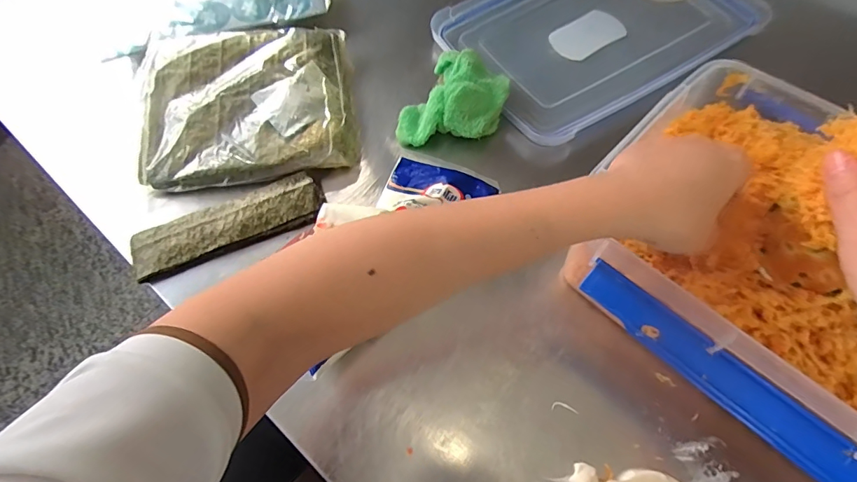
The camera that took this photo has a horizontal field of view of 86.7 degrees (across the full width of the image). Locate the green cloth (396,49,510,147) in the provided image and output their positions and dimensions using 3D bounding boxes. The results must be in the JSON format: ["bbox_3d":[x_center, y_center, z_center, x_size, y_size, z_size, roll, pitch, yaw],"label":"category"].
[{"bbox_3d":[0.030,-0.154,0.495,0.100,0.043,0.125,26,67,15],"label":"green cloth"}]

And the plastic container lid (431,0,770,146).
[{"bbox_3d":[0.212,-0.277,0.570,0.363,0.022,0.249,-32,65,-13],"label":"plastic container lid"}]

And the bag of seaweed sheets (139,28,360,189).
[{"bbox_3d":[-0.206,-0.164,0.510,0.228,0.028,0.215,-10,63,-2],"label":"bag of seaweed sheets"}]

